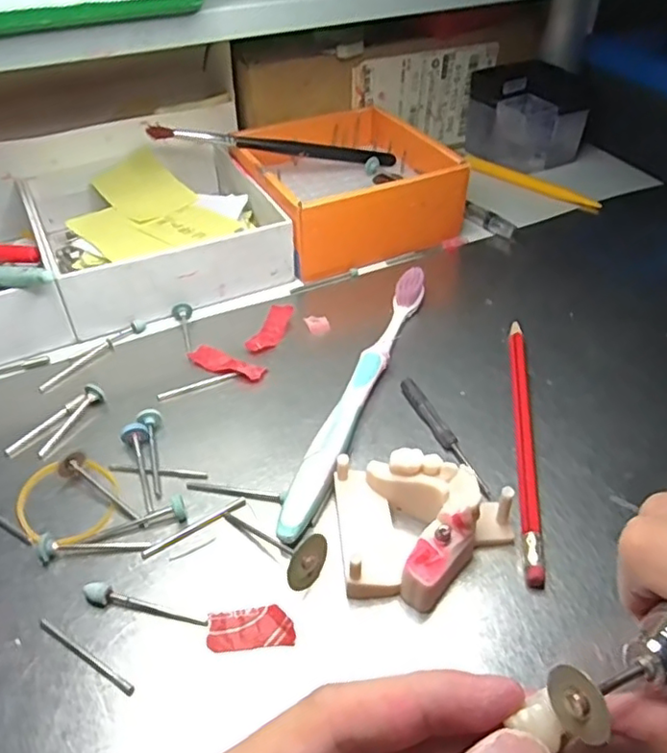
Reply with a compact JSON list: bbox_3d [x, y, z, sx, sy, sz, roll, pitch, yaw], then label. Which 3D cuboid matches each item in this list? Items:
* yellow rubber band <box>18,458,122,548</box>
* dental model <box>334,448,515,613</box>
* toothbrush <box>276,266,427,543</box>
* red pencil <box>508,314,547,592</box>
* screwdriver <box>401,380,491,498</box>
[{"bbox_3d":[-0.109,0.049,0.252,0.039,0.005,0.045,-27,50,-22],"label":"yellow rubber band"},{"bbox_3d":[0.033,0.056,0.227,0.067,0.030,0.050,5,43,6],"label":"dental model"},{"bbox_3d":[0.015,0.002,0.293,0.015,0.017,0.182,14,45,16],"label":"toothbrush"},{"bbox_3d":[0.085,0.021,0.272,0.009,0.009,0.149,6,44,7],"label":"red pencil"},{"bbox_3d":[0.050,0.026,0.276,0.009,0.009,0.069,-17,45,-16],"label":"screwdriver"}]

